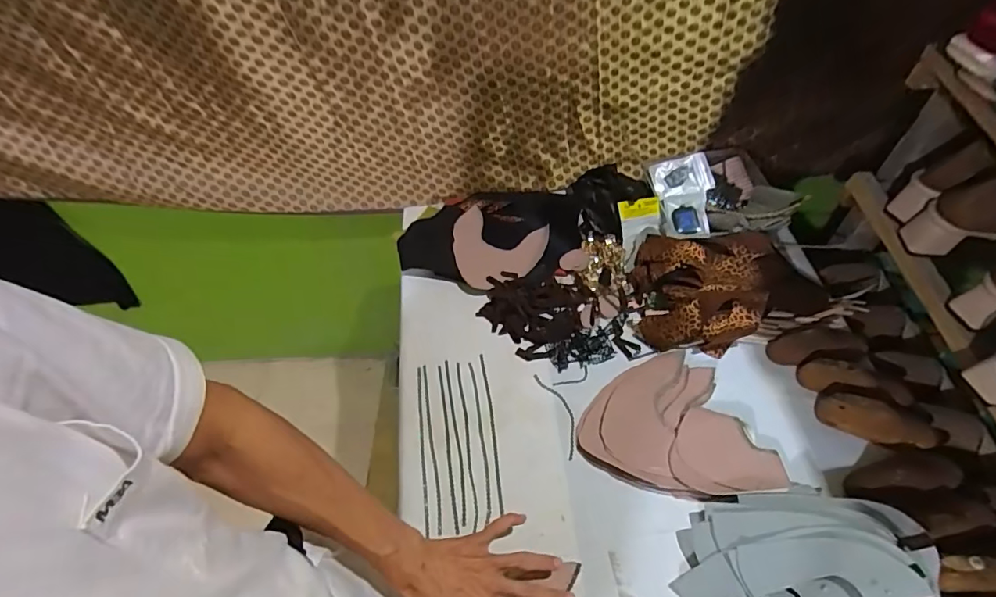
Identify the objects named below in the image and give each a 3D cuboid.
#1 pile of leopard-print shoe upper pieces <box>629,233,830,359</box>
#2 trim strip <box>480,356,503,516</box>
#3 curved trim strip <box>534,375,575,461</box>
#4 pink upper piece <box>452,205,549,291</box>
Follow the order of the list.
[{"bbox_3d":[0.355,-0.015,0.734,0.276,0.073,0.175,0,54,5],"label":"pile of leopard-print shoe upper pieces"},{"bbox_3d":[-0.008,0.181,0.683,0.008,0.014,0.224,-9,54,-1],"label":"trim strip"},{"bbox_3d":[0.089,0.162,0.685,0.030,0.004,0.132,-18,54,-8],"label":"curved trim strip"},{"bbox_3d":[-0.011,-0.086,0.825,0.157,0.020,0.150,18,57,17],"label":"pink upper piece"}]

